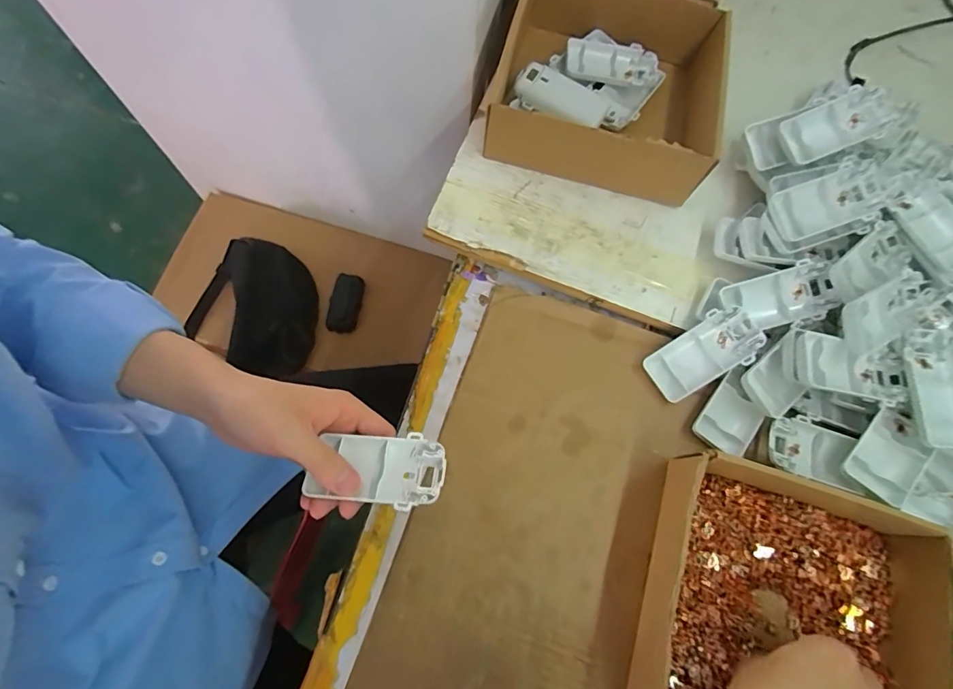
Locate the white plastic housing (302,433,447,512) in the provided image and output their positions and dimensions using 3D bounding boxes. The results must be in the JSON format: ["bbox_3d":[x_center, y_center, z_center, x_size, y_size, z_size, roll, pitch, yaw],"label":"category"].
[{"bbox_3d":[-0.066,0.086,0.321,0.087,0.020,0.047,3,72,0],"label":"white plastic housing"}]

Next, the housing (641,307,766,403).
[{"bbox_3d":[0.198,0.008,0.407,0.095,0.018,0.048,-33,75,7],"label":"housing"}]

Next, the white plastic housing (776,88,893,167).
[{"bbox_3d":[0.341,-0.207,0.432,0.103,0.024,0.049,-18,75,-10],"label":"white plastic housing"}]

